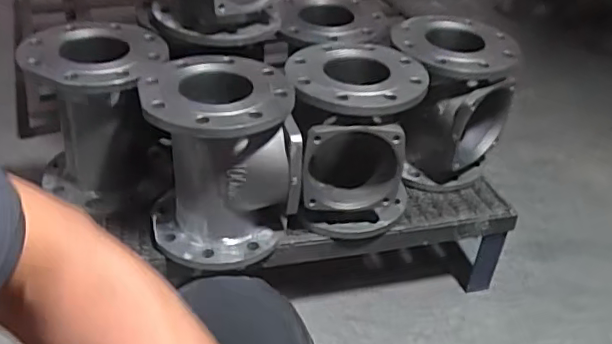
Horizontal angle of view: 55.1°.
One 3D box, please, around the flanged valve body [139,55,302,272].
[{"bbox_3d":[-0.128,-0.020,0.870,0.202,0.241,0.191,-13,39,-21],"label":"flanged valve body"}]

